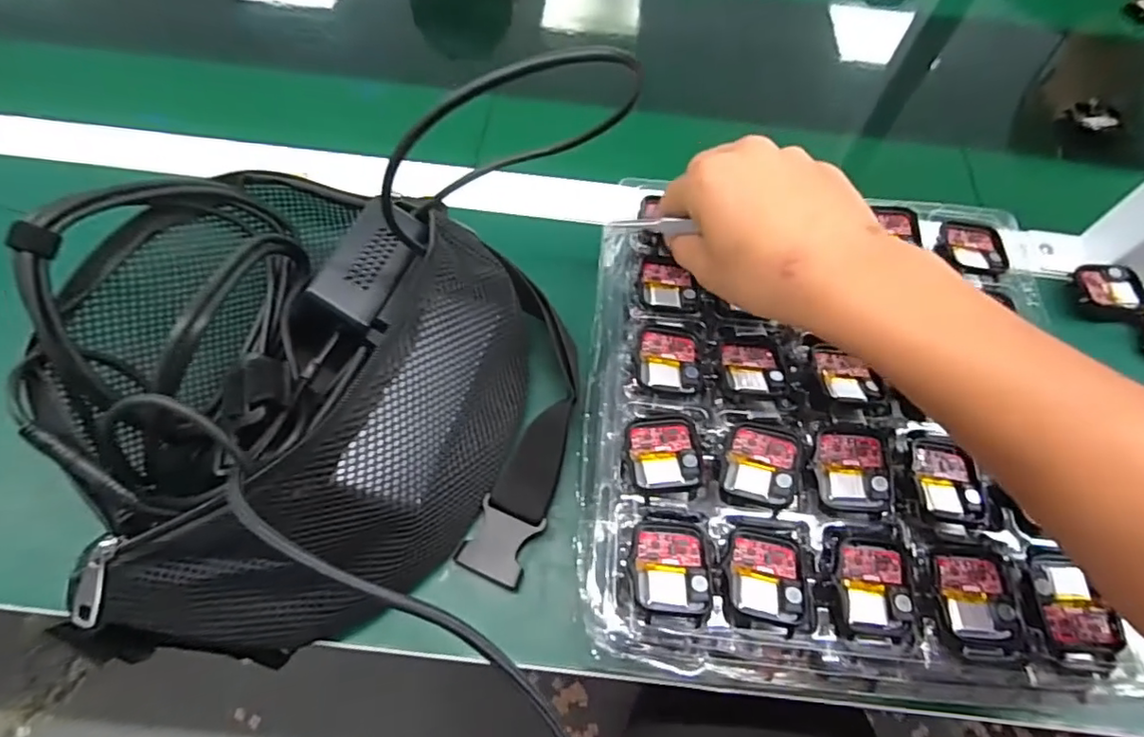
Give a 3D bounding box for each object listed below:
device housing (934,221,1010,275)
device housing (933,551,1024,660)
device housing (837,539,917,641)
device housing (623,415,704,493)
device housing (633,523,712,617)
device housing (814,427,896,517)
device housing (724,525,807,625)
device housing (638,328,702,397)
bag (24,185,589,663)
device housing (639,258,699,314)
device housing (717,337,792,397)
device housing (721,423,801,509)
[{"bbox_3d":[0.262,-0.080,0.380,0.040,0.007,0.042,13,61,3],"label":"device housing"},{"bbox_3d":[0.192,0.112,0.280,0.037,0.012,0.045,7,61,0],"label":"device housing"},{"bbox_3d":[0.144,0.103,0.274,0.037,0.008,0.042,3,61,-2],"label":"device housing"},{"bbox_3d":[0.046,0.042,0.299,0.038,0.009,0.042,-1,61,-5],"label":"device housing"},{"bbox_3d":[0.047,0.093,0.272,0.036,0.004,0.041,3,61,-2],"label":"device housing"},{"bbox_3d":[0.144,0.051,0.297,0.036,0.010,0.041,3,61,-2],"label":"device housing"},{"bbox_3d":[0.091,0.098,0.275,0.036,0.006,0.041,12,61,3],"label":"device housing"},{"bbox_3d":[0.055,-0.004,0.328,0.035,0.007,0.038,5,61,-1],"label":"device housing"},{"bbox_3d":[-0.135,0.004,0.300,0.237,0.115,0.244,5,61,-1],"label":"bag"},{"bbox_3d":[0.059,-0.051,0.356,0.036,0.005,0.038,4,61,-2],"label":"device housing"},{"bbox_3d":[0.101,-0.002,0.328,0.038,0.012,0.041,5,61,-1],"label":"device housing"},{"bbox_3d":[0.098,0.049,0.298,0.034,0.013,0.042,18,62,6],"label":"device housing"}]

